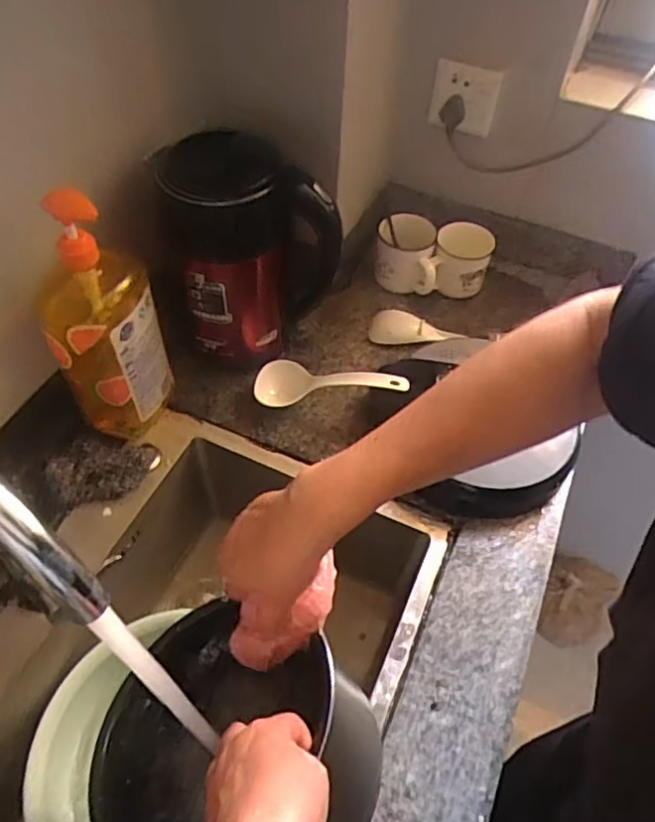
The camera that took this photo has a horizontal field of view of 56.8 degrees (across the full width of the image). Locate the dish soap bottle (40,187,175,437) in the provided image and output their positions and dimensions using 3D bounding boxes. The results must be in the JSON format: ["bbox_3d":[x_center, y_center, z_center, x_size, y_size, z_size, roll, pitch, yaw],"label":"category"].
[{"bbox_3d":[-0.231,-0.088,0.627,0.073,0.294,0.122,19,47,23],"label":"dish soap bottle"}]

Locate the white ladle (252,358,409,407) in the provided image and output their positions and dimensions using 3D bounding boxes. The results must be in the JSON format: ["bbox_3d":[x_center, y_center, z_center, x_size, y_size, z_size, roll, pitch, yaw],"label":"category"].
[{"bbox_3d":[0.001,-0.036,0.735,0.188,0.027,0.053,0,51,19],"label":"white ladle"}]

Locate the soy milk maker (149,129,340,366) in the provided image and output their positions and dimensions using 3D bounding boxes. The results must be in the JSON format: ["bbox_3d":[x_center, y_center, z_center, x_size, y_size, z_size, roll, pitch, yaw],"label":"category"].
[{"bbox_3d":[-0.094,-0.184,0.710,0.172,0.218,0.123,-26,58,-20],"label":"soy milk maker"}]

